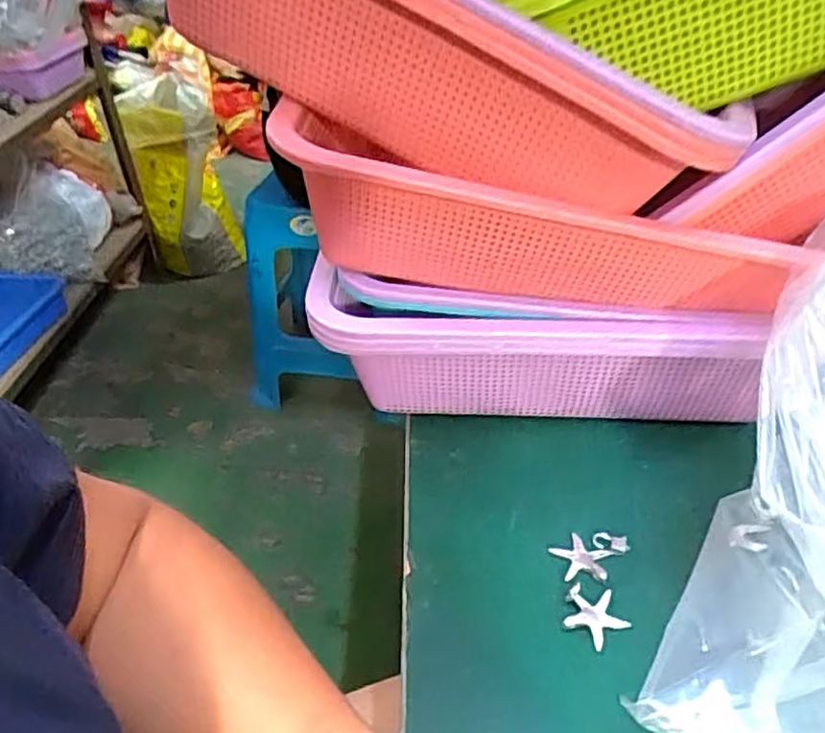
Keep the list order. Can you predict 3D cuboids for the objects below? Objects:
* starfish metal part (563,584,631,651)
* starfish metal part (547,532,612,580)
[{"bbox_3d":[0.084,0.115,0.310,0.028,0.004,0.027,-4,38,3],"label":"starfish metal part"},{"bbox_3d":[0.084,0.097,0.333,0.029,0.004,0.026,19,45,29],"label":"starfish metal part"}]

